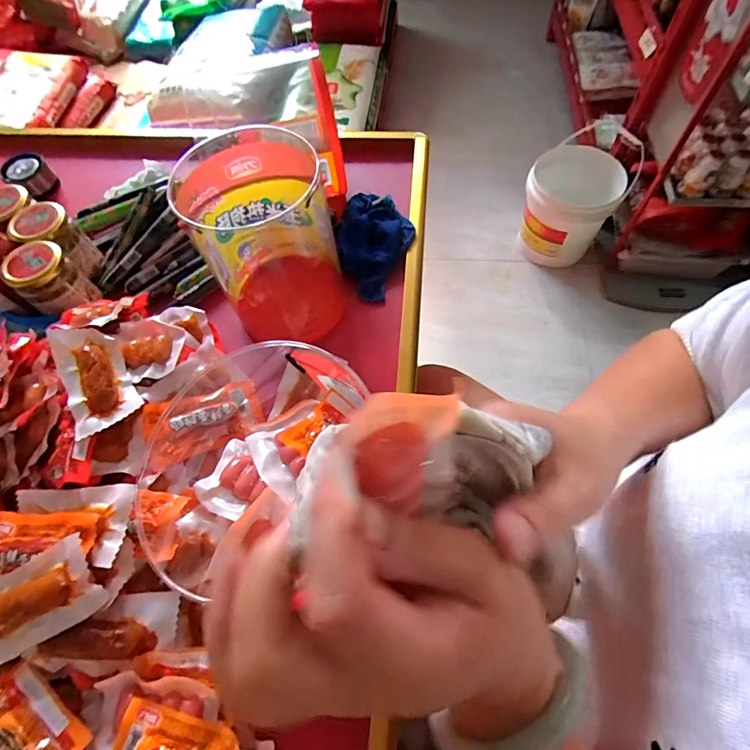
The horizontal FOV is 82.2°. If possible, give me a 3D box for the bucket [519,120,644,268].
[{"bbox_3d":[0.606,-0.511,1.331,0.278,0.276,0.255,-1,64,3],"label":"bucket"}]

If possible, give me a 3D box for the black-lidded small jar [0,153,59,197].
[{"bbox_3d":[-0.523,-0.301,0.652,0.059,0.045,0.047,-40,68,-15],"label":"black-lidded small jar"}]

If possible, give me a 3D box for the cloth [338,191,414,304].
[{"bbox_3d":[-0.001,-0.172,0.550,0.095,0.038,0.163,11,65,9],"label":"cloth"}]

